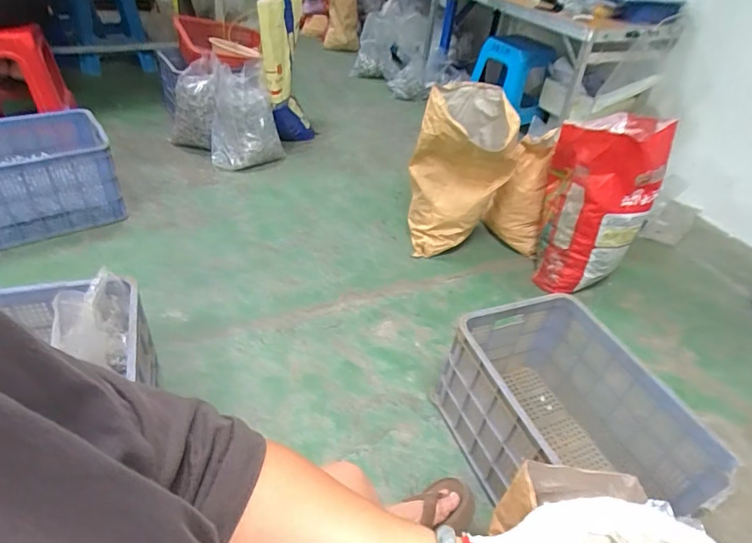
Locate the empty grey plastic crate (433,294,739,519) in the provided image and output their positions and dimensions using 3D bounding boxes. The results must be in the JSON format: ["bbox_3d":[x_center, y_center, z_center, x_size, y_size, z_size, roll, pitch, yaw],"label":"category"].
[{"bbox_3d":[0.418,0.342,1.047,0.373,0.289,0.490,-13,44,-21],"label":"empty grey plastic crate"}]

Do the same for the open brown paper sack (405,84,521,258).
[{"bbox_3d":[0.284,-0.330,1.638,0.320,0.548,0.241,11,41,3],"label":"open brown paper sack"}]

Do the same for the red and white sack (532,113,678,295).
[{"bbox_3d":[0.704,-0.213,1.548,0.316,0.550,0.313,25,44,18],"label":"red and white sack"}]

